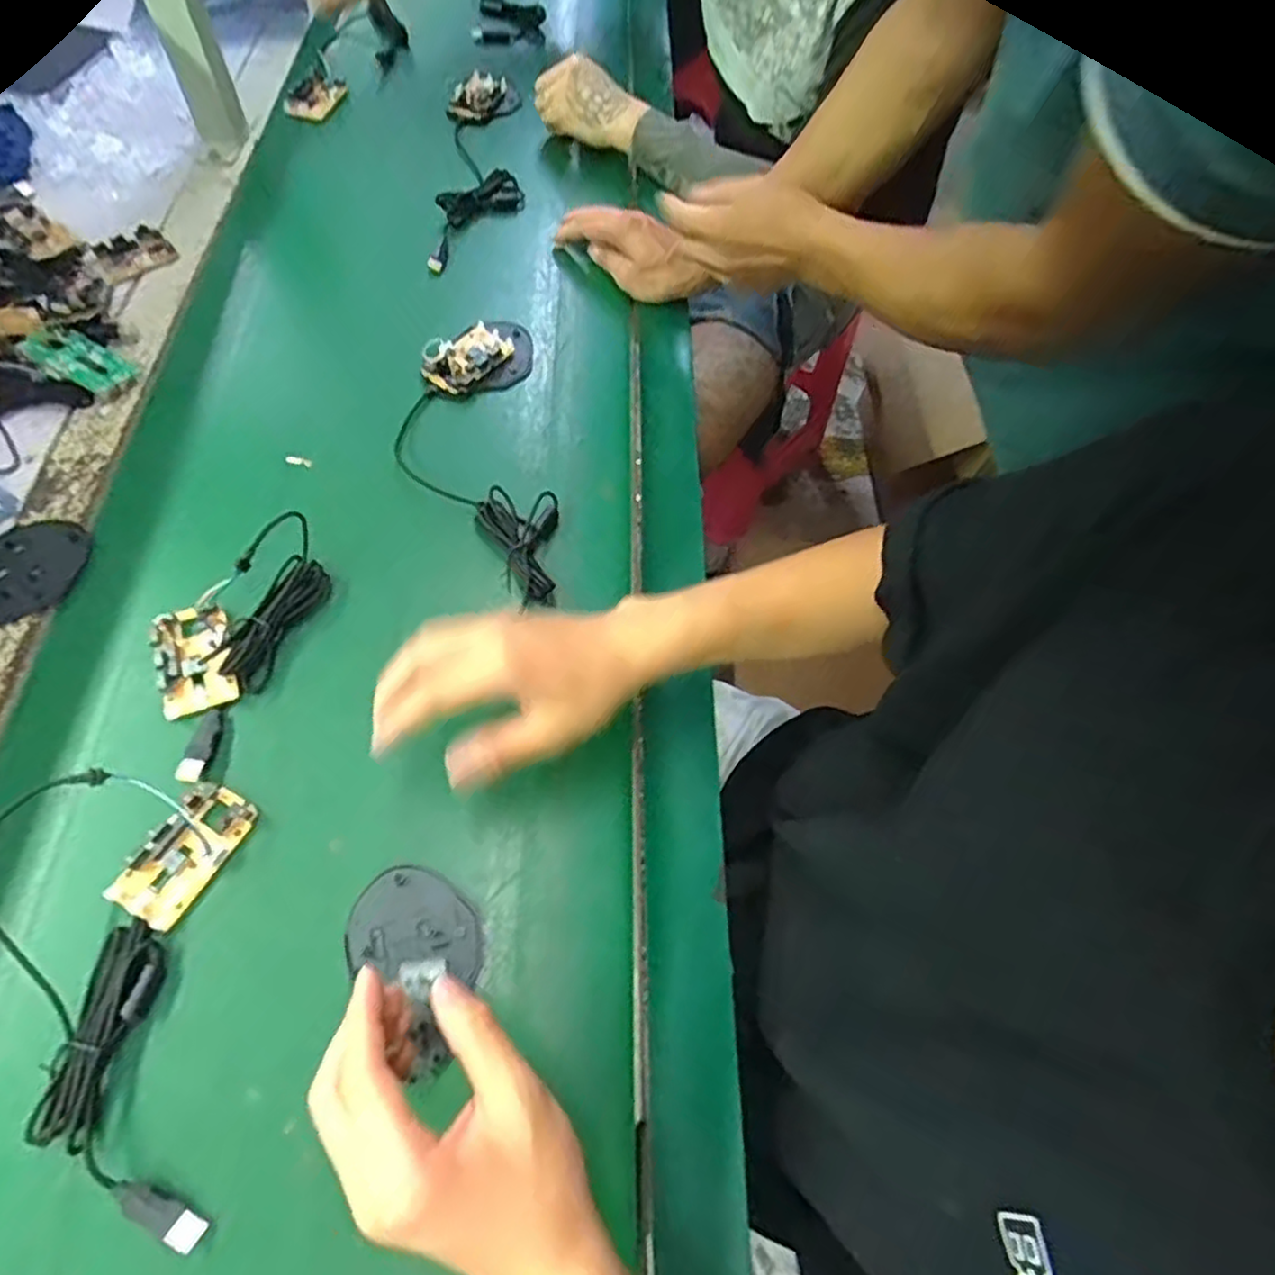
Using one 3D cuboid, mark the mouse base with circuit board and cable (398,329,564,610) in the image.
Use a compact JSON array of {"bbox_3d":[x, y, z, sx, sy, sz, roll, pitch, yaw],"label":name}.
[{"bbox_3d":[-0.135,-0.158,0.581,0.119,0.026,0.304,-6,60,-11],"label":"mouse base with circuit board and cable"}]

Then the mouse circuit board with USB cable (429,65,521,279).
[{"bbox_3d":[-0.178,-0.556,0.804,0.088,0.017,0.422,0,59,-8],"label":"mouse circuit board with USB cable"}]

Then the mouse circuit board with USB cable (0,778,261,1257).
[{"bbox_3d":[-0.285,0.186,0.376,0.135,0.015,0.236,-9,61,-13],"label":"mouse circuit board with USB cable"}]

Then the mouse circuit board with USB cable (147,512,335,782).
[{"bbox_3d":[-0.280,-0.006,0.476,0.081,0.028,0.183,19,58,4],"label":"mouse circuit board with USB cable"}]

